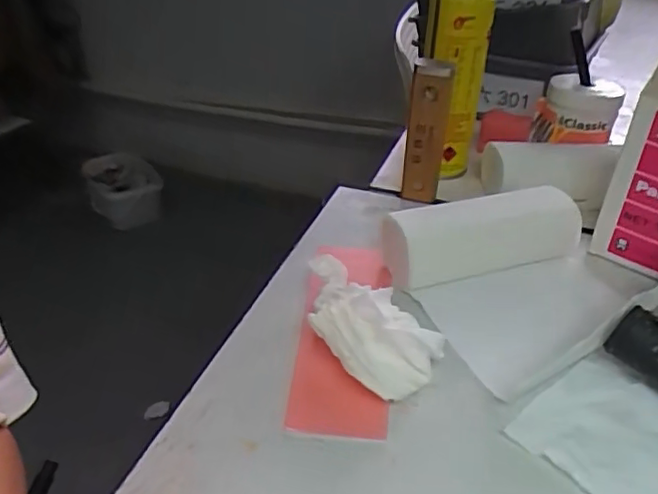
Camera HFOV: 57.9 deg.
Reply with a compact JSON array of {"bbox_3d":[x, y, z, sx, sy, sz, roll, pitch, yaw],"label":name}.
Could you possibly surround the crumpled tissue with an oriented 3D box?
[{"bbox_3d":[0.017,0.042,0.289,0.069,0.041,0.039,24,40,28],"label":"crumpled tissue"}]

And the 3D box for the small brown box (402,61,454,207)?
[{"bbox_3d":[0.066,-0.076,0.405,0.026,0.104,0.019,5,35,5],"label":"small brown box"}]

